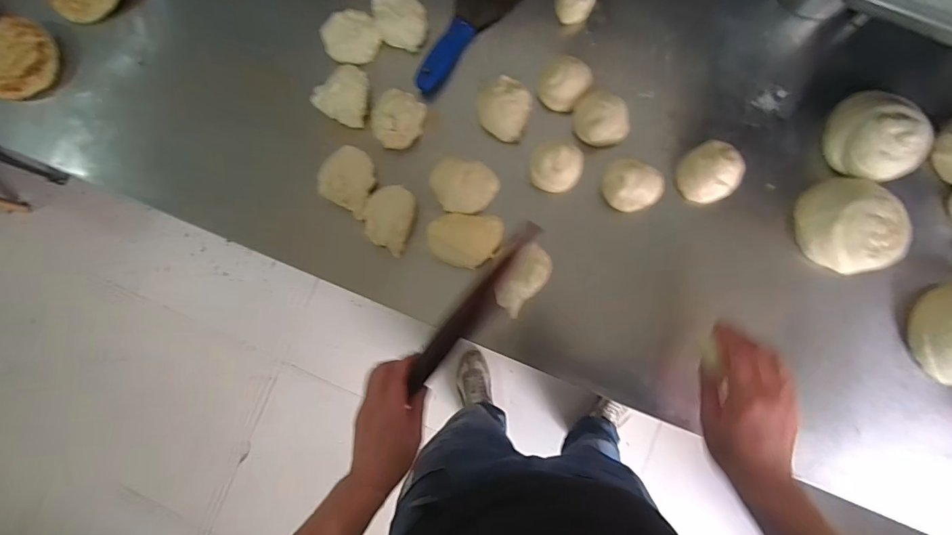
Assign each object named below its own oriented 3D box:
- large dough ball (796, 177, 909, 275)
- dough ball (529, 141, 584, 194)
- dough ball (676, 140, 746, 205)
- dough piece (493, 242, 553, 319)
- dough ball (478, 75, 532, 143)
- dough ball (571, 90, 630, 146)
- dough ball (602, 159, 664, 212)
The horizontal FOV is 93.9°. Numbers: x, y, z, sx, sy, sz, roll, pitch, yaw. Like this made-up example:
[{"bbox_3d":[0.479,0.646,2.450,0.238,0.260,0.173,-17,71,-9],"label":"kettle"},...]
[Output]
[{"bbox_3d":[0.469,-0.053,0.561,0.111,0.054,0.125,-17,84,3],"label":"large dough ball"},{"bbox_3d":[0.107,-0.135,0.595,0.066,0.035,0.061,0,85,5],"label":"dough ball"},{"bbox_3d":[0.304,-0.124,0.581,0.070,0.048,0.072,0,85,5],"label":"dough ball"},{"bbox_3d":[0.062,0.015,0.584,0.058,0.034,0.096,38,89,7],"label":"dough piece"},{"bbox_3d":[0.041,-0.221,0.622,0.072,0.052,0.087,-15,84,3],"label":"dough ball"},{"bbox_3d":[0.171,-0.203,0.601,0.071,0.045,0.068,0,85,5],"label":"dough ball"},{"bbox_3d":[0.206,-0.108,0.588,0.075,0.041,0.067,38,89,7],"label":"dough ball"}]

